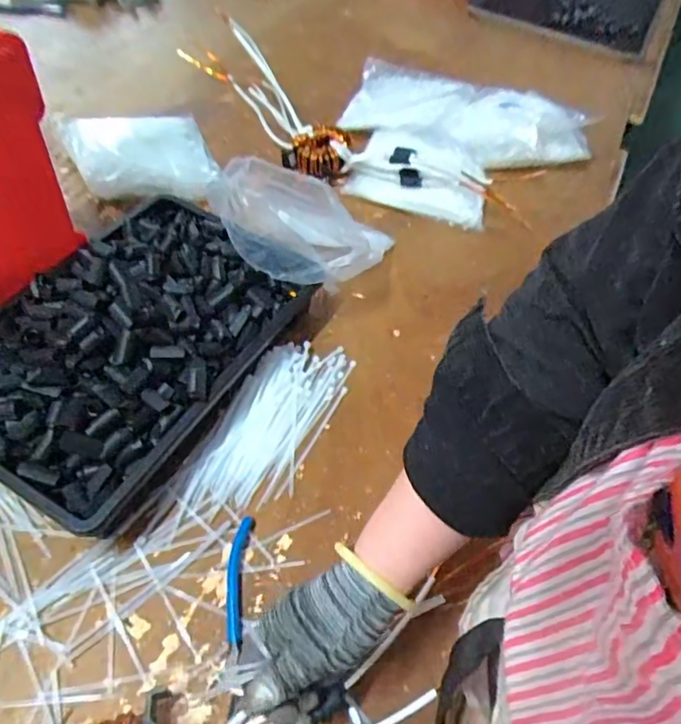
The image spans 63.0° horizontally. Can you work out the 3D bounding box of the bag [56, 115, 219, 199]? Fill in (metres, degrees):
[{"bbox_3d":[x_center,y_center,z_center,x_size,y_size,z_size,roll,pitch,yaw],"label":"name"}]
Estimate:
[{"bbox_3d":[-0.266,-0.286,0.745,0.184,0.048,0.181,-18,57,-20],"label":"bag"}]

